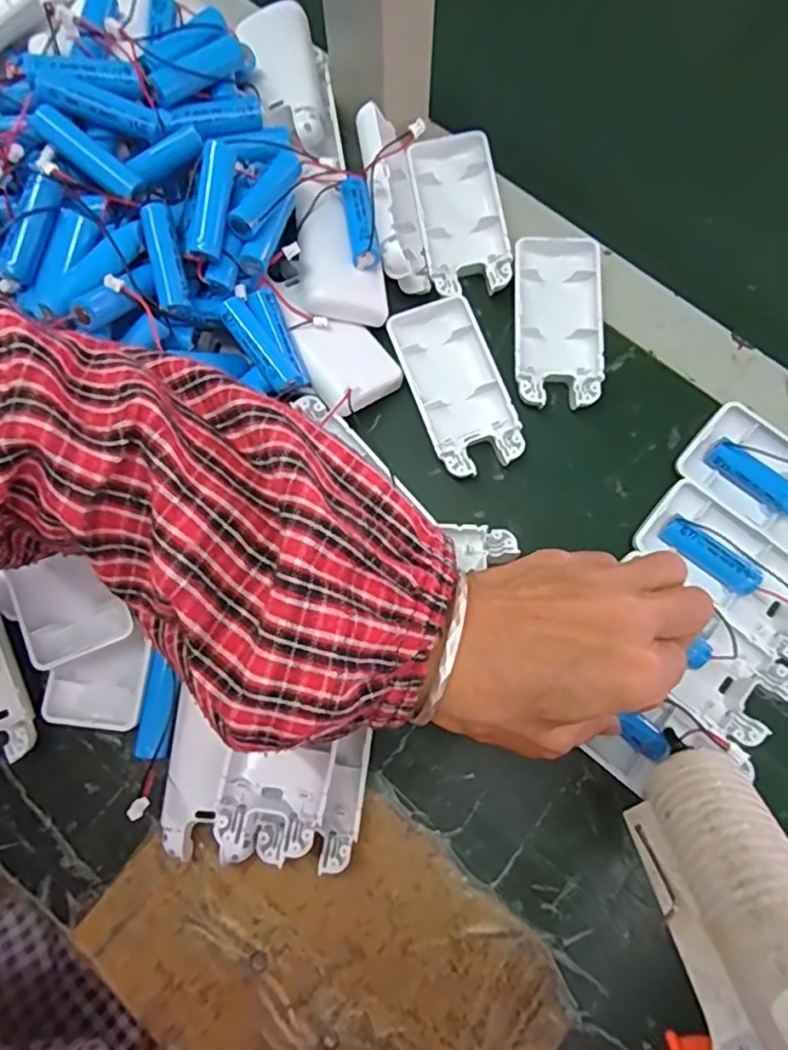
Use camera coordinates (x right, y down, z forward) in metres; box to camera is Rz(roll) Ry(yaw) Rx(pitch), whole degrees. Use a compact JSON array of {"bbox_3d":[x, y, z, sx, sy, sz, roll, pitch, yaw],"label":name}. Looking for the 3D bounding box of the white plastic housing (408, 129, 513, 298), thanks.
[{"bbox_3d":[0.037,-0.169,0.339,0.043,0.017,0.092,-10,77,-1],"label":"white plastic housing"}]

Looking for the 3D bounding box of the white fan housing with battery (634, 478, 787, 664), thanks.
[{"bbox_3d":[0.164,0.023,0.299,0.093,0.017,0.044,41,81,9],"label":"white fan housing with battery"}]

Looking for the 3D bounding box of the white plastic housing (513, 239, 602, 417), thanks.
[{"bbox_3d":[0.086,-0.107,0.329,0.045,0.016,0.093,2,77,1],"label":"white plastic housing"}]

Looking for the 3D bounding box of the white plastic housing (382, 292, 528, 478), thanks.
[{"bbox_3d":[0.032,-0.071,0.323,0.046,0.014,0.093,-21,77,-4],"label":"white plastic housing"}]

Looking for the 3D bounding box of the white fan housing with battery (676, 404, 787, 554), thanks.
[{"bbox_3d":[0.189,-0.016,0.305,0.093,0.020,0.047,38,80,9],"label":"white fan housing with battery"}]

